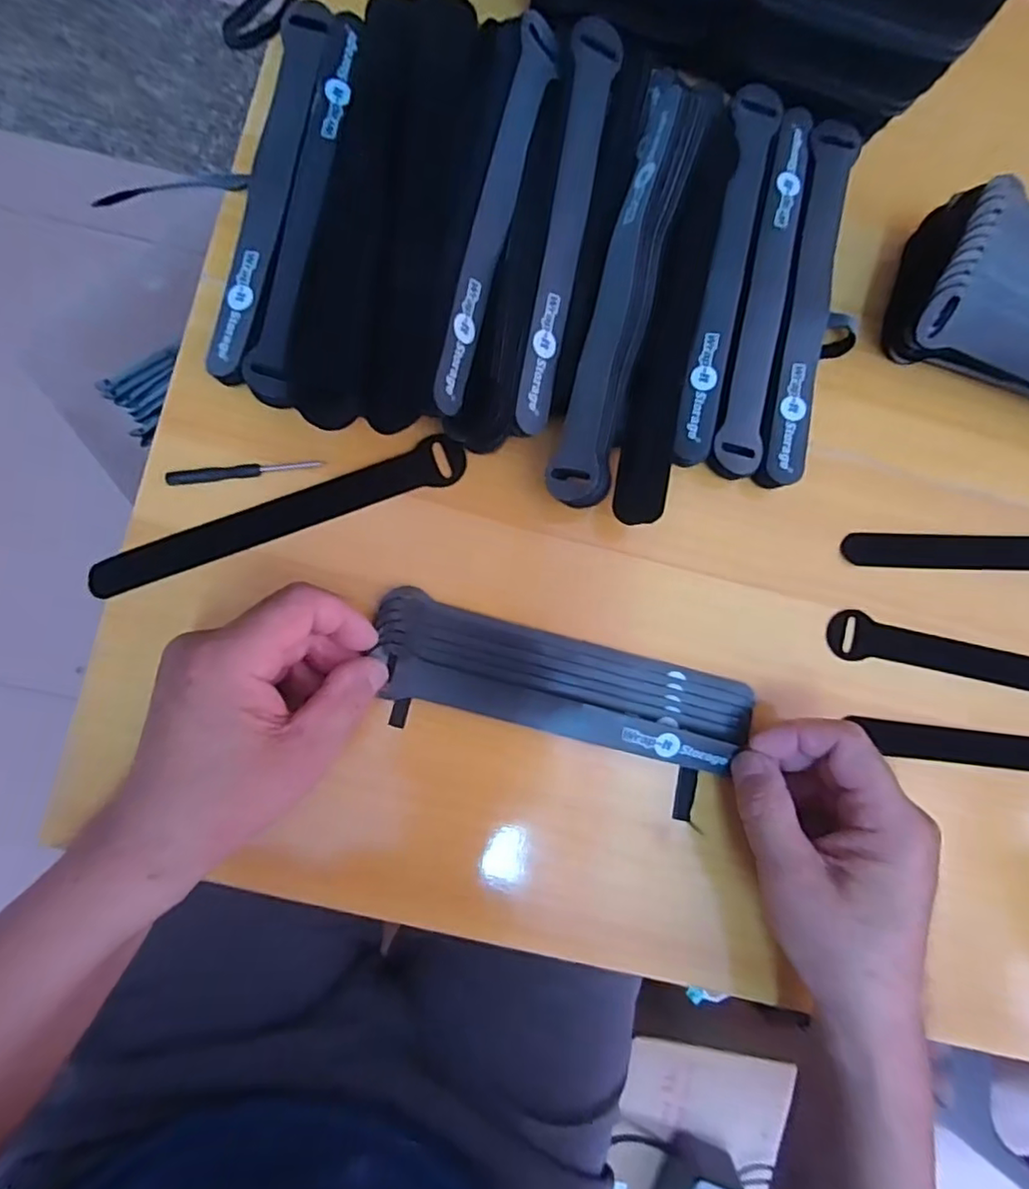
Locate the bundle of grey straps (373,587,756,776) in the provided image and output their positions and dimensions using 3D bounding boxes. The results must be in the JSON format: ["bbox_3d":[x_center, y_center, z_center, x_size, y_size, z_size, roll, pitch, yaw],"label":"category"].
[{"bbox_3d":[0.025,0.048,0.323,0.193,0.016,0.052,15,87,-2],"label":"bundle of grey straps"}]

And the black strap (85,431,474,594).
[{"bbox_3d":[-0.121,-0.042,0.321,0.196,0.006,0.024,-19,89,-4],"label":"black strap"}]

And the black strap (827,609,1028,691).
[{"bbox_3d":[0.267,0.041,0.344,0.193,0.011,0.025,13,87,-3],"label":"black strap"}]

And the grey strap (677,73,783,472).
[{"bbox_3d":[0.111,-0.168,0.320,0.023,0.007,0.200,13,87,-3],"label":"grey strap"}]

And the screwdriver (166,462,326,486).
[{"bbox_3d":[-0.139,-0.064,0.318,0.075,0.006,0.008,-8,88,-4],"label":"screwdriver"}]

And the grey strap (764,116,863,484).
[{"bbox_3d":[0.157,-0.155,0.326,0.021,0.006,0.193,11,87,-3],"label":"grey strap"}]

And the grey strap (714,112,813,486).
[{"bbox_3d":[0.135,-0.159,0.326,0.023,0.004,0.195,12,87,-3],"label":"grey strap"}]

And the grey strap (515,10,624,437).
[{"bbox_3d":[0.024,-0.178,0.301,0.026,0.004,0.195,12,91,-28],"label":"grey strap"}]

